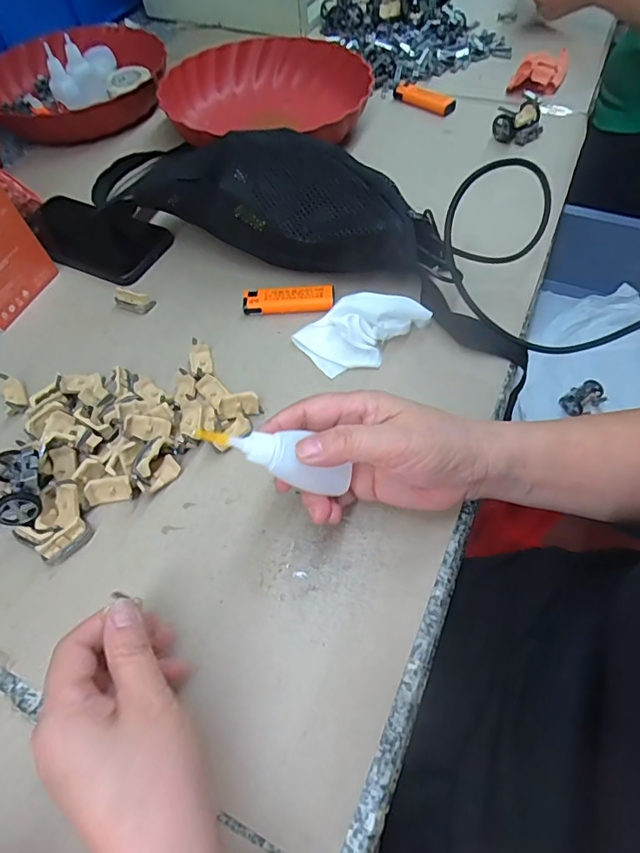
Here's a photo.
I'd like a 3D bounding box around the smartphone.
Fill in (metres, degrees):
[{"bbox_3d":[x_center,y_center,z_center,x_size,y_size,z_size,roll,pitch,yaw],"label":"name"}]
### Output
[{"bbox_3d":[-0.239,-0.197,0.511,0.172,0.009,0.080,24,63,19],"label":"smartphone"}]

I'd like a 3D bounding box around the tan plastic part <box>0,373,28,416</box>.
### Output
[{"bbox_3d":[-0.251,-0.026,0.401,0.018,0.015,0.039,-29,60,-13],"label":"tan plastic part"}]

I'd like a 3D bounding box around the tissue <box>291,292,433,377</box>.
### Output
[{"bbox_3d":[0.036,-0.079,0.399,0.109,0.033,0.055,-12,58,-3],"label":"tissue"}]

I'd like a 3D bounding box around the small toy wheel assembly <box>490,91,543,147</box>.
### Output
[{"bbox_3d":[0.227,-0.343,0.549,0.052,0.031,0.042,-40,63,-18],"label":"small toy wheel assembly"}]

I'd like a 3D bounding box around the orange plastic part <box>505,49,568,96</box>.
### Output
[{"bbox_3d":[0.275,-0.442,0.610,0.056,0.026,0.077,25,63,19],"label":"orange plastic part"}]

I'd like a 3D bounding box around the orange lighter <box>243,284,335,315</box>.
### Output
[{"bbox_3d":[-0.028,-0.112,0.437,0.080,0.016,0.022,-1,58,4],"label":"orange lighter"}]

